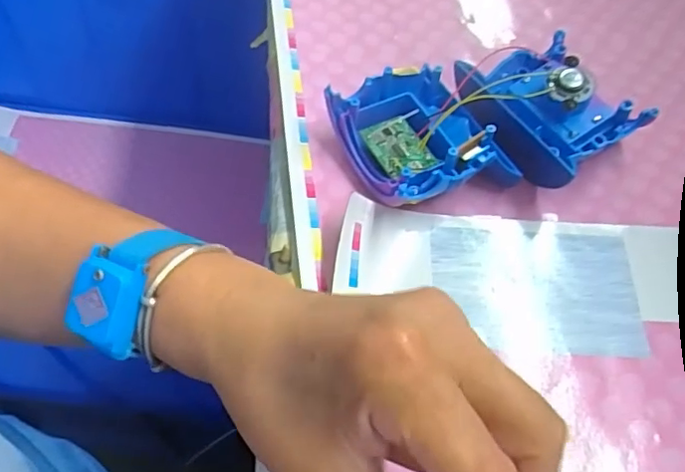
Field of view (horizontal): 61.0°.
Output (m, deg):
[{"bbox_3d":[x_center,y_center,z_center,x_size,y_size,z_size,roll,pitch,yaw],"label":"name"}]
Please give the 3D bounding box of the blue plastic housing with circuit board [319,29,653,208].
[{"bbox_3d":[0.085,-0.063,0.334,0.163,0.042,0.089,-16,61,-13],"label":"blue plastic housing with circuit board"}]

